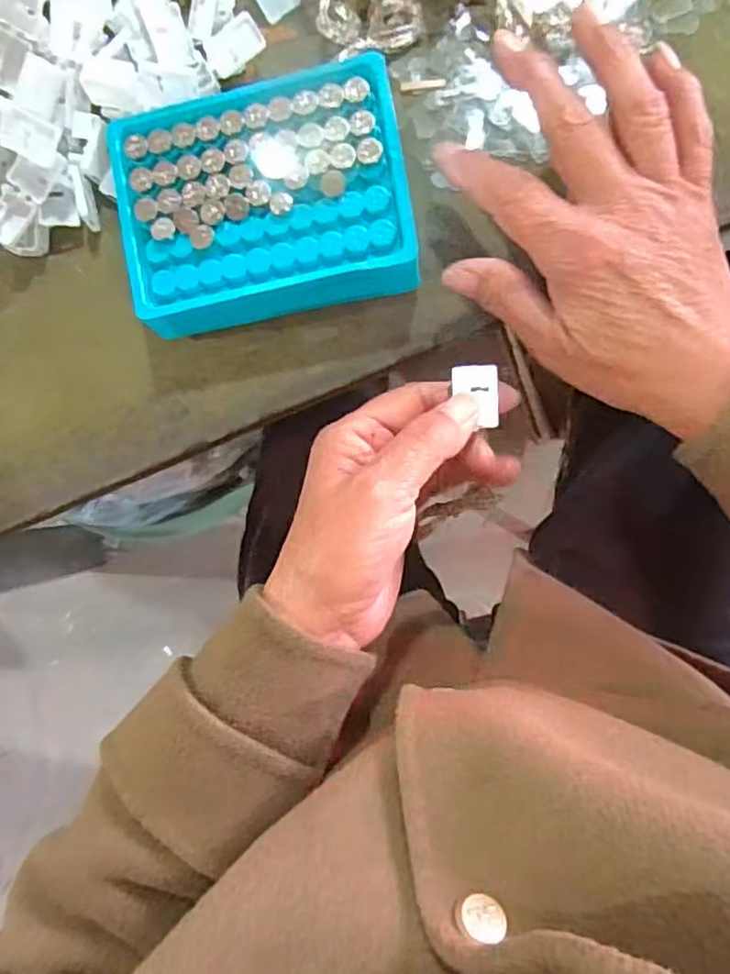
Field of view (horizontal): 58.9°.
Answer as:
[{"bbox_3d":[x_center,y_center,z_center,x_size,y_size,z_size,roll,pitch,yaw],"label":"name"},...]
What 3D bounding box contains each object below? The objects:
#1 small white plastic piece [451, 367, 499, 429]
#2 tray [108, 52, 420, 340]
[{"bbox_3d":[0.048,-0.039,0.278,0.019,0.004,0.027,-3,92,7],"label":"small white plastic piece"},{"bbox_3d":[-0.045,-0.130,0.304,0.129,0.033,0.100,-10,91,7],"label":"tray"}]

